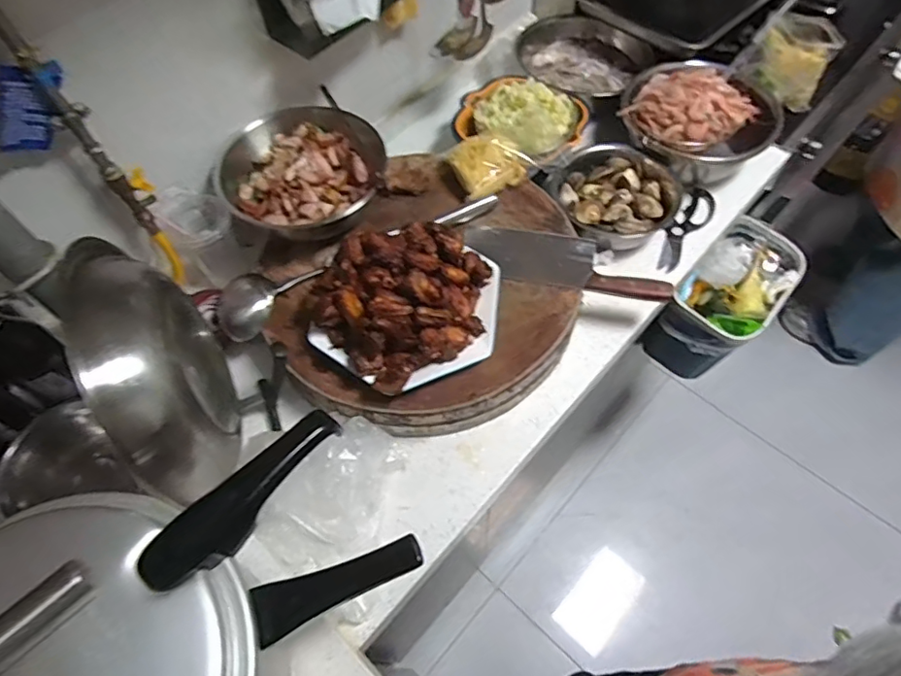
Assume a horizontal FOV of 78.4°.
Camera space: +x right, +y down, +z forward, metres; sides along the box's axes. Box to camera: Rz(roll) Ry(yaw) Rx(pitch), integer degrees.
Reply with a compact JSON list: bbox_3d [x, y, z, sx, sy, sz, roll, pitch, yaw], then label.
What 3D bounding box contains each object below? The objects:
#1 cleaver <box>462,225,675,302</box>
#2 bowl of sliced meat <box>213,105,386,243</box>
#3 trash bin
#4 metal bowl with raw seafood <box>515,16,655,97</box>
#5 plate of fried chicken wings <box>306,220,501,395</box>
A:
[{"bbox_3d":[0.168,-0.114,0.809,0.288,0.024,0.097,6,59,6],"label":"cleaver"},{"bbox_3d":[-0.224,-0.254,0.825,0.241,0.089,0.227,-1,59,2],"label":"bowl of sliced meat"},{"bbox_3d":[0.532,-0.066,1.072,0.282,0.224,0.160,-40,65,-19],"label":"trash bin"},{"bbox_3d":[0.252,-0.557,1.096,0.252,0.080,0.193,26,63,17],"label":"metal bowl with raw seafood"},{"bbox_3d":[-0.052,-0.065,0.720,0.249,0.089,0.229,-1,59,2],"label":"plate of fried chicken wings"}]

